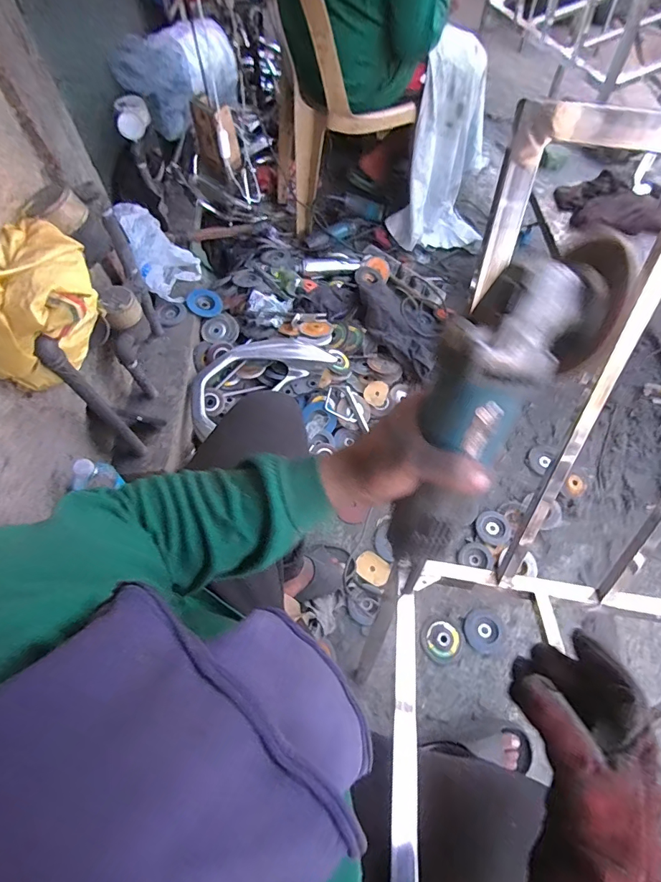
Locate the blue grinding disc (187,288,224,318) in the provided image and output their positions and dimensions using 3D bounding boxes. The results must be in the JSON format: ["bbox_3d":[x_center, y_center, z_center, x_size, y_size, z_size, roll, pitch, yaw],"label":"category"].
[{"bbox_3d":[-0.370,-0.410,1.256,0.102,0.013,0.115,15,56,-15],"label":"blue grinding disc"}]

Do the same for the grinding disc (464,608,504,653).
[{"bbox_3d":[0.361,0.446,1.001,0.085,0.005,0.091,0,64,-1],"label":"grinding disc"}]

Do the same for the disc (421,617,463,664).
[{"bbox_3d":[0.259,0.463,0.983,0.091,0.008,0.090,0,64,-1],"label":"disc"}]

